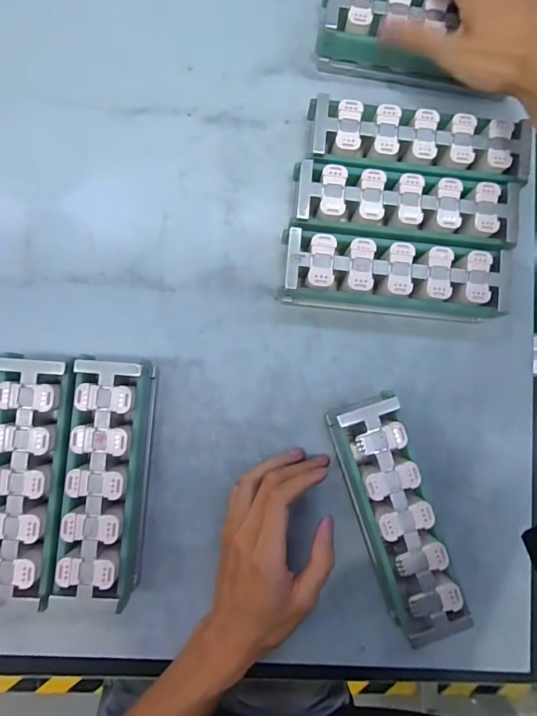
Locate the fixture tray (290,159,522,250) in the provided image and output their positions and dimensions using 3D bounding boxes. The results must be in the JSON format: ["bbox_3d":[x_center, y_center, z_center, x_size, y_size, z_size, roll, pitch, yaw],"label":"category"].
[{"bbox_3d":[0.118,-0.131,0.350,0.192,0.045,0.065,6,85,-2],"label":"fixture tray"}]

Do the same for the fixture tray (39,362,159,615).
[{"bbox_3d":[-0.133,0.098,0.321,0.059,0.046,0.186,5,85,-2],"label":"fixture tray"}]

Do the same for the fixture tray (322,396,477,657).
[{"bbox_3d":[0.105,0.131,0.328,0.053,0.046,0.189,-17,86,-4],"label":"fixture tray"}]

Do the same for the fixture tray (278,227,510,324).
[{"bbox_3d":[0.107,-0.072,0.345,0.190,0.047,0.070,6,85,-2],"label":"fixture tray"}]

